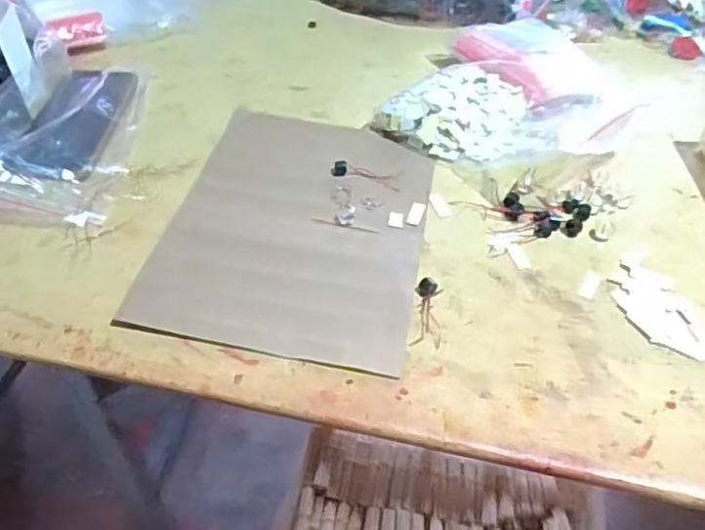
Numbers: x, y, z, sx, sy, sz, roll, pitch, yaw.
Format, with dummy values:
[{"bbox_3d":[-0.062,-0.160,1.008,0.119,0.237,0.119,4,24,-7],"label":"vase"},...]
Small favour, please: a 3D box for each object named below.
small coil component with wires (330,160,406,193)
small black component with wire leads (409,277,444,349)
[{"bbox_3d":[0.013,-0.084,0.584,0.064,0.008,0.022,12,49,7],"label":"small coil component with wires"},{"bbox_3d":[0.057,0.033,0.475,0.021,0.010,0.061,8,48,3],"label":"small black component with wire leads"}]

